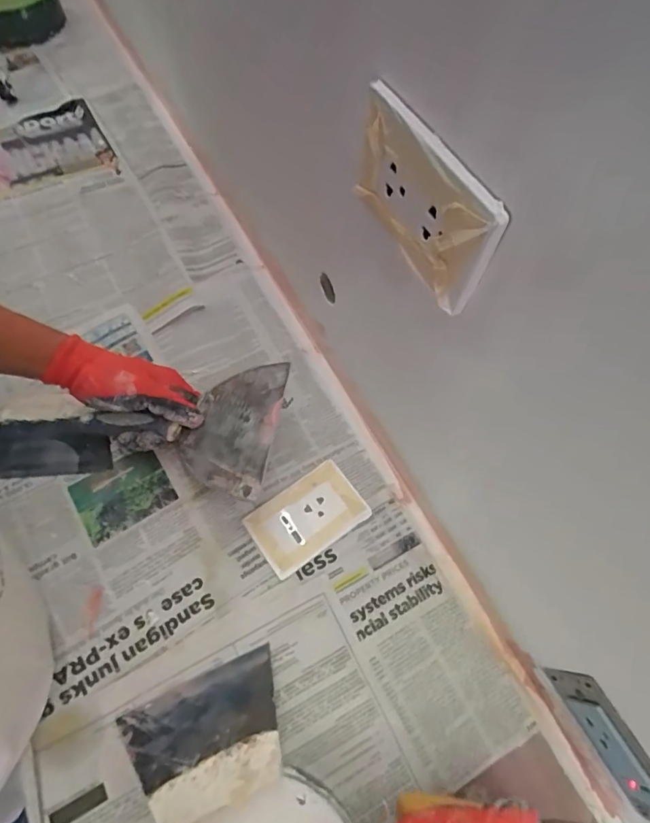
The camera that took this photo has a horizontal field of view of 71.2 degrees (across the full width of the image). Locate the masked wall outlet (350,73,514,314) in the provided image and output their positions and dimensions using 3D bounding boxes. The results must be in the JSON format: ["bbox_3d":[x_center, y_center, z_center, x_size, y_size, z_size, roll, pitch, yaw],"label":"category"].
[{"bbox_3d":[0.054,-0.121,0.263,0.012,0.073,0.116,-26,69,-14],"label":"masked wall outlet"}]

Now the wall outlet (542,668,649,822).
[{"bbox_3d":[0.221,0.256,0.344,0.012,0.061,0.114,-26,69,-14],"label":"wall outlet"}]

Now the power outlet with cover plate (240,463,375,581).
[{"bbox_3d":[-0.018,0.113,0.486,0.119,0.009,0.077,-33,71,-17],"label":"power outlet with cover plate"}]

